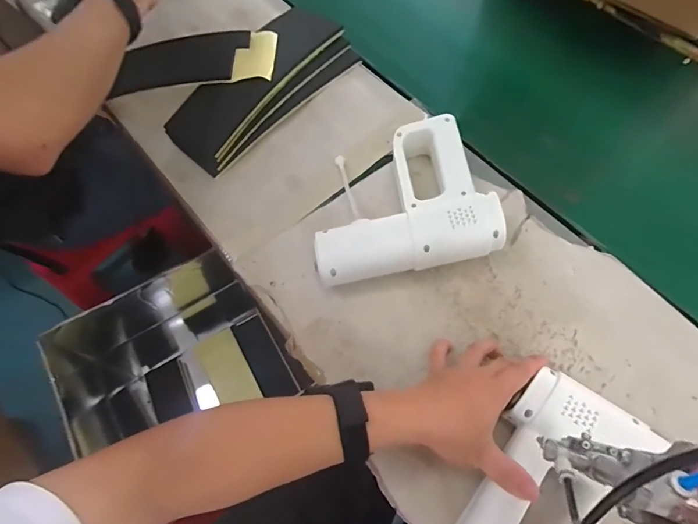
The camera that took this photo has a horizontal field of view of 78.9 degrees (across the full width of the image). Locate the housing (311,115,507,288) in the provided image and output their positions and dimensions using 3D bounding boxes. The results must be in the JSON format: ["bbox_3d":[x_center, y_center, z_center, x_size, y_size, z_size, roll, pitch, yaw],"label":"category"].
[{"bbox_3d":[0.055,-0.074,0.509,0.204,0.062,0.182,-11,64,-2],"label":"housing"}]

